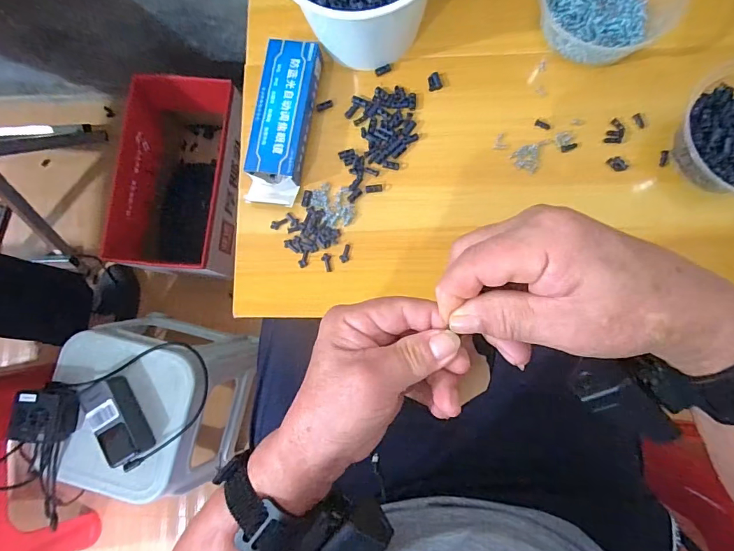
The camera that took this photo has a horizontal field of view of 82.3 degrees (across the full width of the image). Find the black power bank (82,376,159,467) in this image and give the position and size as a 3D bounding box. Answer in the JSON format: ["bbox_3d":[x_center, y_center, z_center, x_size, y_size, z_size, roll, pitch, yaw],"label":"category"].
[{"bbox_3d":[-0.399,0.230,0.665,0.065,0.039,0.131,-33,82,-1],"label":"black power bank"}]

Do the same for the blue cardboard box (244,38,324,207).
[{"bbox_3d":[-0.093,-0.167,0.461,0.058,0.032,0.173,10,84,5],"label":"blue cardboard box"}]

